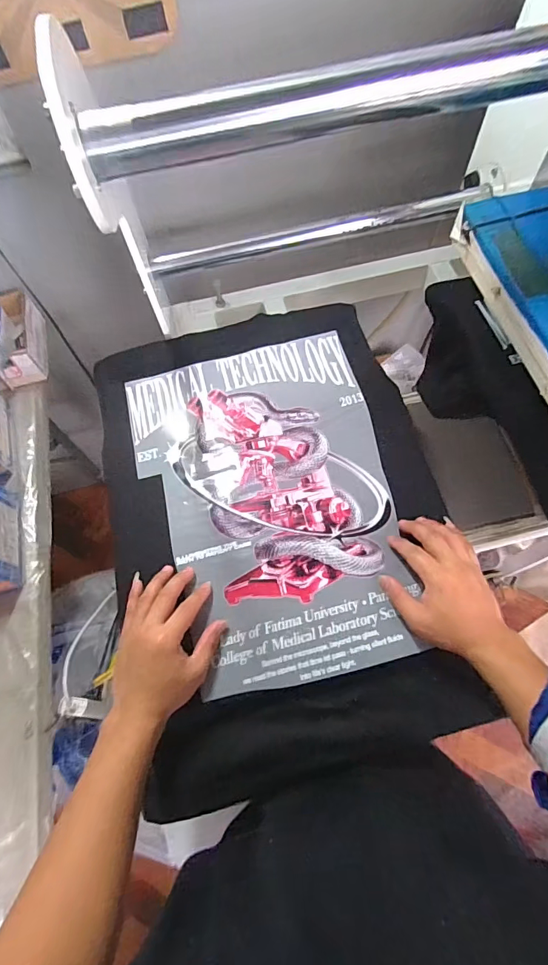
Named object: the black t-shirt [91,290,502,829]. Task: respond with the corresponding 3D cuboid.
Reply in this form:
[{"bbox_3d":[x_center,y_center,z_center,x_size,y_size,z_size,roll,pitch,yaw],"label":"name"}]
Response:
[{"bbox_3d":[0.000,0.029,0.579,0.416,0.033,0.616,-13,66,-3],"label":"black t-shirt"}]

